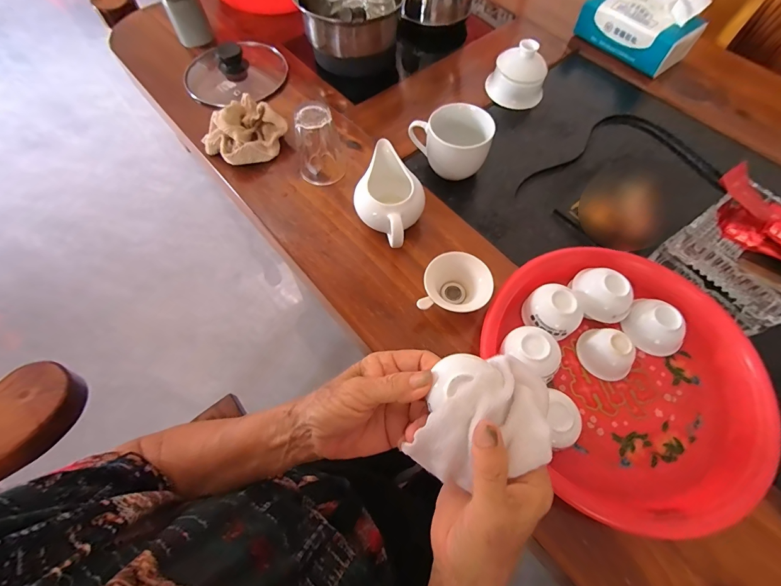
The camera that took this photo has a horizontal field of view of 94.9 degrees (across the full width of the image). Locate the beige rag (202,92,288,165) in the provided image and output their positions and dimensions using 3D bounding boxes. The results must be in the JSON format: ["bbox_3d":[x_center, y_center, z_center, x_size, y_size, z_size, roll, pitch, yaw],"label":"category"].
[{"bbox_3d":[-0.194,-0.217,0.474,0.094,0.048,0.097,33,68,16],"label":"beige rag"}]

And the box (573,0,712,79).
[{"bbox_3d":[0.385,-0.422,0.547,0.077,0.091,0.157,-38,69,-17],"label":"box"}]

